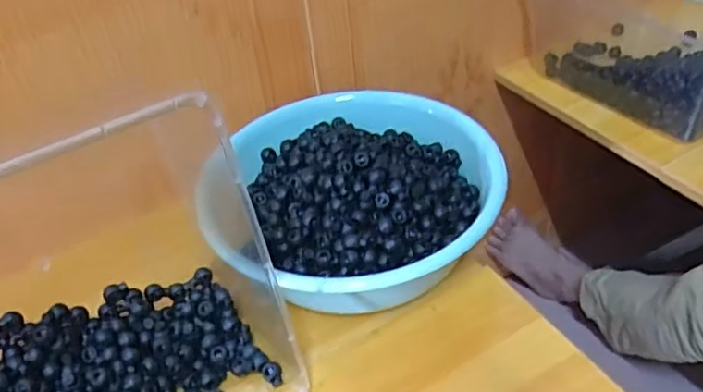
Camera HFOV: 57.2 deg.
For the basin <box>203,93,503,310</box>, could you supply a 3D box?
[{"bbox_3d":[-0.012,-0.010,0.679,0.280,0.101,0.303,-4,41,4],"label":"basin"}]

